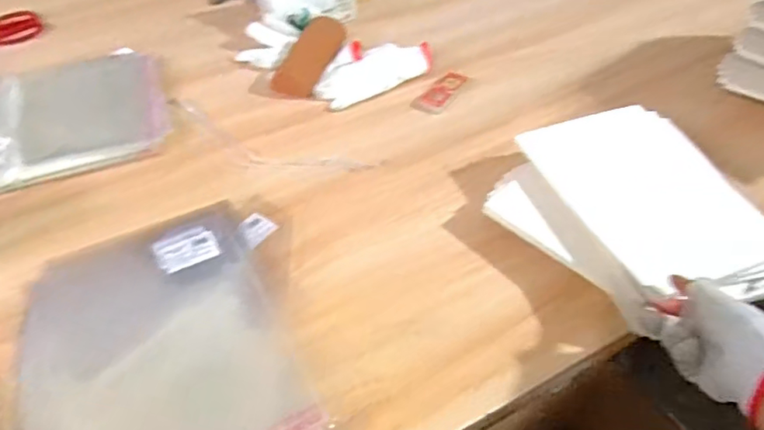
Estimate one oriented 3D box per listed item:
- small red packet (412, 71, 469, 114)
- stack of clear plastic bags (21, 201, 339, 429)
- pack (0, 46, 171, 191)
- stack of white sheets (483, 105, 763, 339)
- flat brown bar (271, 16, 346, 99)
[{"bbox_3d":[0.088,-0.187,0.838,0.042,0.006,0.102,26,57,18],"label":"small red packet"},{"bbox_3d":[-0.207,0.155,0.550,0.270,0.016,0.377,-12,51,-14],"label":"stack of clear plastic bags"},{"bbox_3d":[-0.481,-0.145,0.778,0.351,0.034,0.277,-26,56,-24],"label":"pack"},{"bbox_3d":[0.270,-0.007,0.634,0.251,0.068,0.259,-12,51,-14],"label":"stack of white sheets"},{"bbox_3d":[-0.111,-0.246,0.868,0.064,0.017,0.151,23,71,15],"label":"flat brown bar"}]

